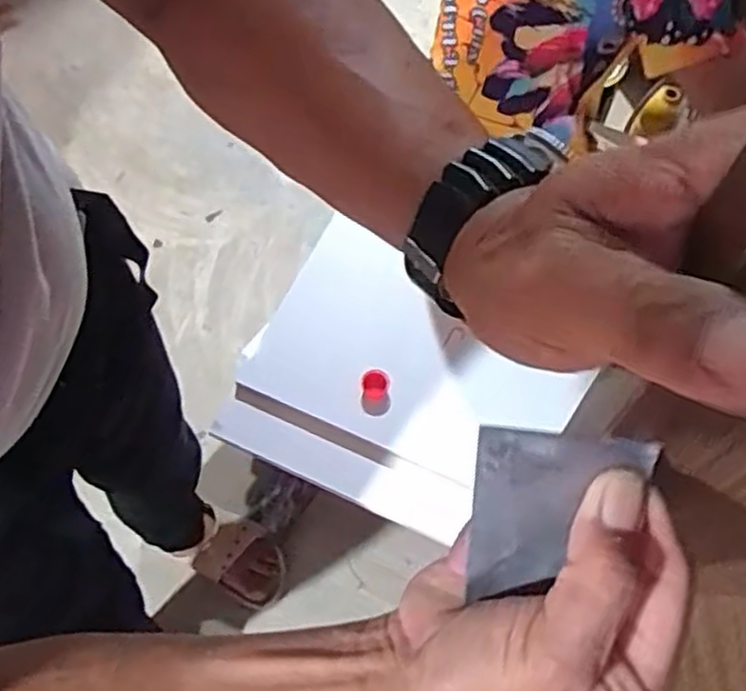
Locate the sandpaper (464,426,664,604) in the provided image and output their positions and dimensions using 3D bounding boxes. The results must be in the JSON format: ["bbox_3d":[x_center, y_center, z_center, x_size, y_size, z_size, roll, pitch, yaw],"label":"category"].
[{"bbox_3d":[0.064,0.059,0.261,0.059,0.066,0.004,3,23,0],"label":"sandpaper"}]

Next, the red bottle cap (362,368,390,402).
[{"bbox_3d":[0.005,0.065,1.206,0.043,0.023,0.047,0,63,1],"label":"red bottle cap"}]

